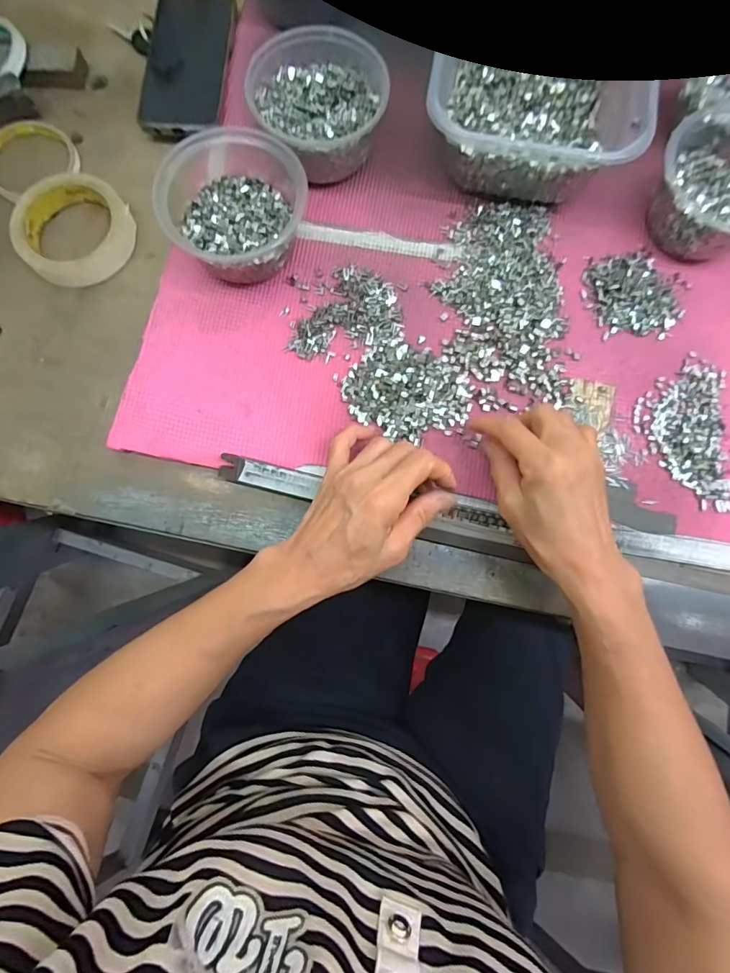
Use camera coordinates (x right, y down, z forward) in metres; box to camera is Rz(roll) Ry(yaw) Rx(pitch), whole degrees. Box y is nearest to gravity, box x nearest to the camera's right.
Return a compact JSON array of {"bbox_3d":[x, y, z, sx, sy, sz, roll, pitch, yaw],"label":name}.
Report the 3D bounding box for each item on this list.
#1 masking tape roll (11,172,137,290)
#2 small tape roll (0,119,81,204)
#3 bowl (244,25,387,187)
[{"bbox_3d":[-0.262,-0.232,0.403,0.104,0.022,0.096,0,79,0],"label":"masking tape roll"},{"bbox_3d":[-0.319,-0.315,0.429,0.084,0.016,0.072,-25,81,-5],"label":"small tape roll"},{"bbox_3d":[-0.040,-0.325,0.398,0.109,0.060,0.111,0,79,0],"label":"bowl"}]

